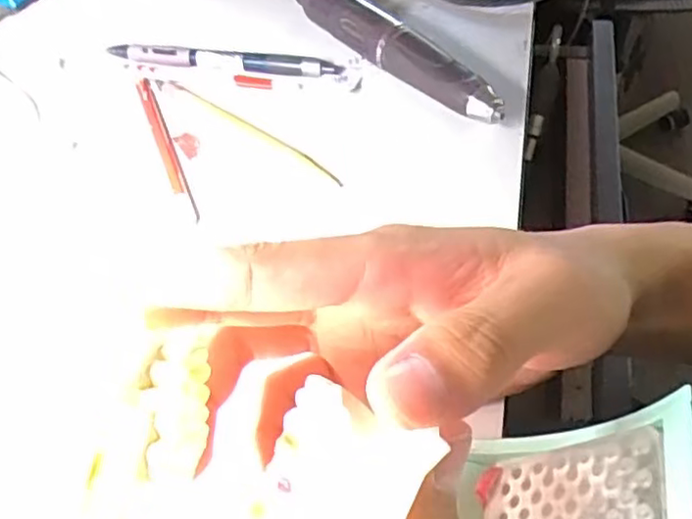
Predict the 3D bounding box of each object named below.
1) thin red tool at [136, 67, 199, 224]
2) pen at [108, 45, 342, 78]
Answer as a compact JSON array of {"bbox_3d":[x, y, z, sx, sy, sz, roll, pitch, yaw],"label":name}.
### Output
[{"bbox_3d":[-0.097,-0.065,0.351,0.009,0.007,0.125,-21,52,-10],"label":"thin red tool"},{"bbox_3d":[-0.075,-0.117,0.389,0.144,0.012,0.015,8,53,13],"label":"pen"}]

